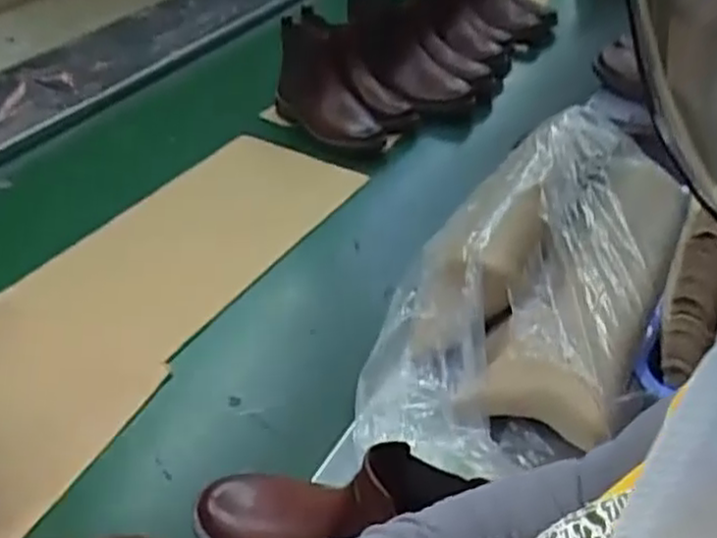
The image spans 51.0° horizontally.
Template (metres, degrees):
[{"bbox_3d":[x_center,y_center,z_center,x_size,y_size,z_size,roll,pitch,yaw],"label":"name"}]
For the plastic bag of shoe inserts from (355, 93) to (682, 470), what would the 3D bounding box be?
[{"bbox_3d":[0.208,-0.003,0.857,0.256,0.149,0.511,18,41,18],"label":"plastic bag of shoe inserts"}]

